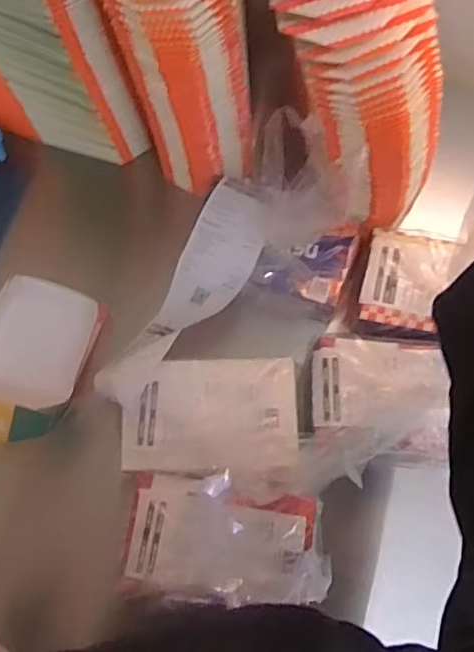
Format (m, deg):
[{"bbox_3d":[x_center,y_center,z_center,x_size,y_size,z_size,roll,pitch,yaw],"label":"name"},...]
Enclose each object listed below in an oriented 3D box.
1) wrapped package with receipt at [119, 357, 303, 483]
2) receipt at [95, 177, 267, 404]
[{"bbox_3d":[-0.027,0.090,0.582,0.171,0.020,0.120,-1,72,0],"label":"wrapped package with receipt"},{"bbox_3d":[-0.047,-0.037,0.631,0.081,0.066,0.274,31,75,9],"label":"receipt"}]

